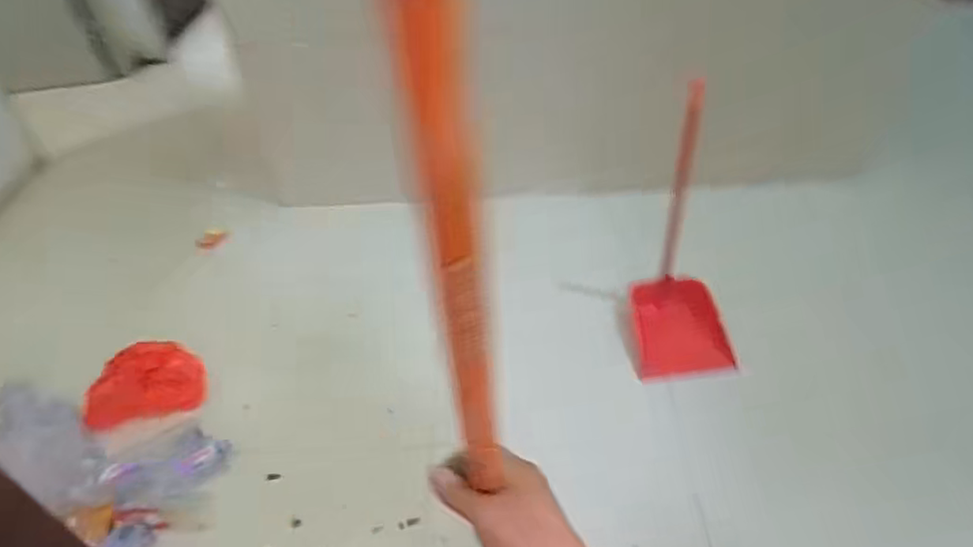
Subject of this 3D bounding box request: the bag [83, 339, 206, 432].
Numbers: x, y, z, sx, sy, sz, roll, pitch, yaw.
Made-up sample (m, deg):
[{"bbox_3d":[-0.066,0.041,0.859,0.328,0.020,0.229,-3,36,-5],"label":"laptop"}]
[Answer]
[{"bbox_3d":[-0.892,0.285,1.633,0.289,0.115,0.185,-14,44,-11],"label":"bag"}]

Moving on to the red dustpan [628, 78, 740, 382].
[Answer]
[{"bbox_3d":[0.495,-0.084,1.552,0.223,0.741,0.169,-1,13,3],"label":"red dustpan"}]

